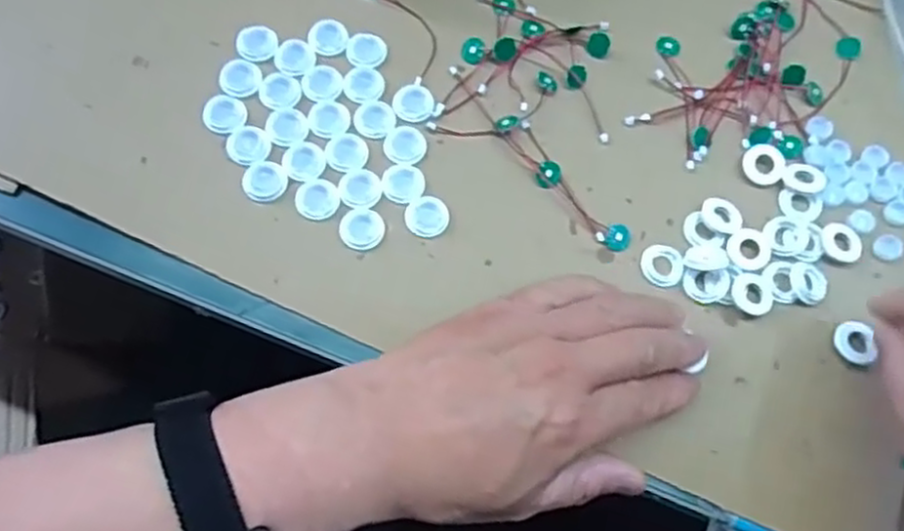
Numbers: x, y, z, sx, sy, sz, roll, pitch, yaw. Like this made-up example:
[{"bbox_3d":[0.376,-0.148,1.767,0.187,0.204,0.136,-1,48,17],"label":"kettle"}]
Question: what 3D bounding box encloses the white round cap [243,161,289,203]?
[{"bbox_3d":[-0.100,-0.045,0.390,0.022,0.004,0.023,1,70,-4],"label":"white round cap"}]

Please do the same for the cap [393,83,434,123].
[{"bbox_3d":[-0.022,-0.093,0.415,0.022,0.004,0.023,1,70,-4],"label":"cap"}]

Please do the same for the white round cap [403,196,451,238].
[{"bbox_3d":[-0.013,-0.027,0.392,0.023,0.004,0.023,1,70,-4],"label":"white round cap"}]

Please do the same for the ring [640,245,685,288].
[{"bbox_3d":[0.114,0.000,0.395,0.023,0.004,0.023,1,70,-4],"label":"ring"}]

